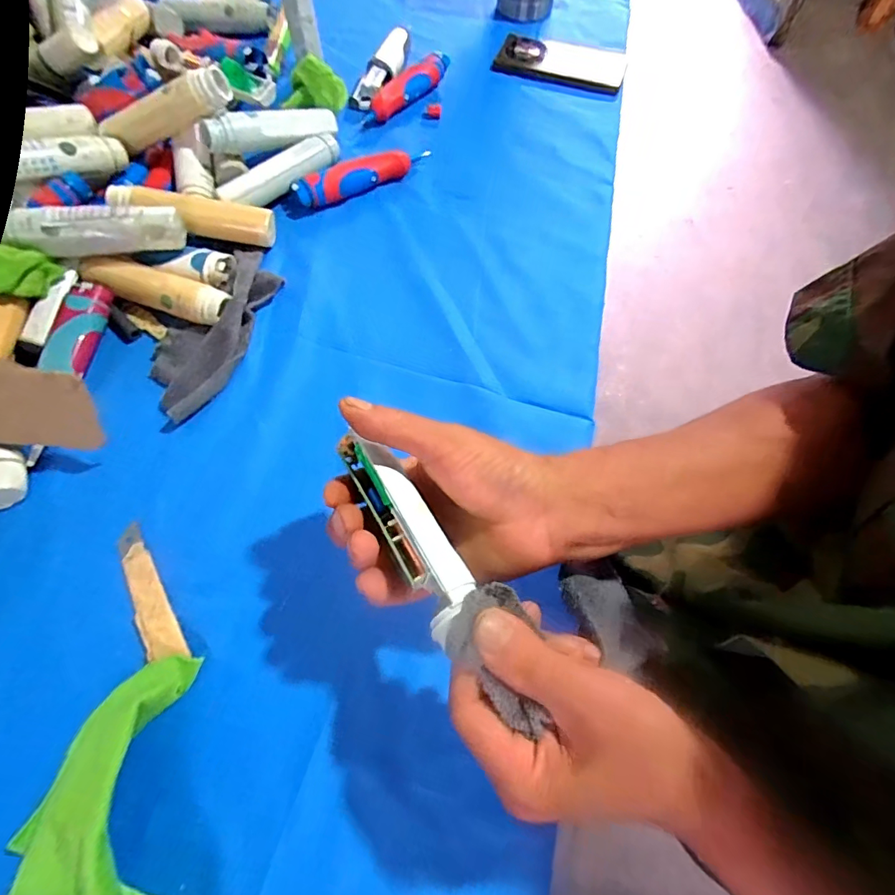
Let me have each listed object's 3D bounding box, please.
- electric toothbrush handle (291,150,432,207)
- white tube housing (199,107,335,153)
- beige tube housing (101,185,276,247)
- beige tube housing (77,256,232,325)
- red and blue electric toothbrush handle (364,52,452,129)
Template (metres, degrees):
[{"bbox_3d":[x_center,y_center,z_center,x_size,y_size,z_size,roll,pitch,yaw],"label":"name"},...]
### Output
[{"bbox_3d":[-0.085,-0.287,0.491,0.149,0.032,0.028,-26,69,-12],"label":"electric toothbrush handle"},{"bbox_3d":[-0.178,-0.325,0.481,0.136,0.030,0.033,-30,70,-28],"label":"white tube housing"},{"bbox_3d":[-0.236,-0.219,0.439,0.142,0.026,0.032,10,65,-13],"label":"beige tube housing"},{"bbox_3d":[-0.259,-0.142,0.419,0.131,0.026,0.031,19,67,7],"label":"beige tube housing"},{"bbox_3d":[-0.044,-0.421,0.551,0.032,0.028,0.140,40,71,15],"label":"red and blue electric toothbrush handle"}]

